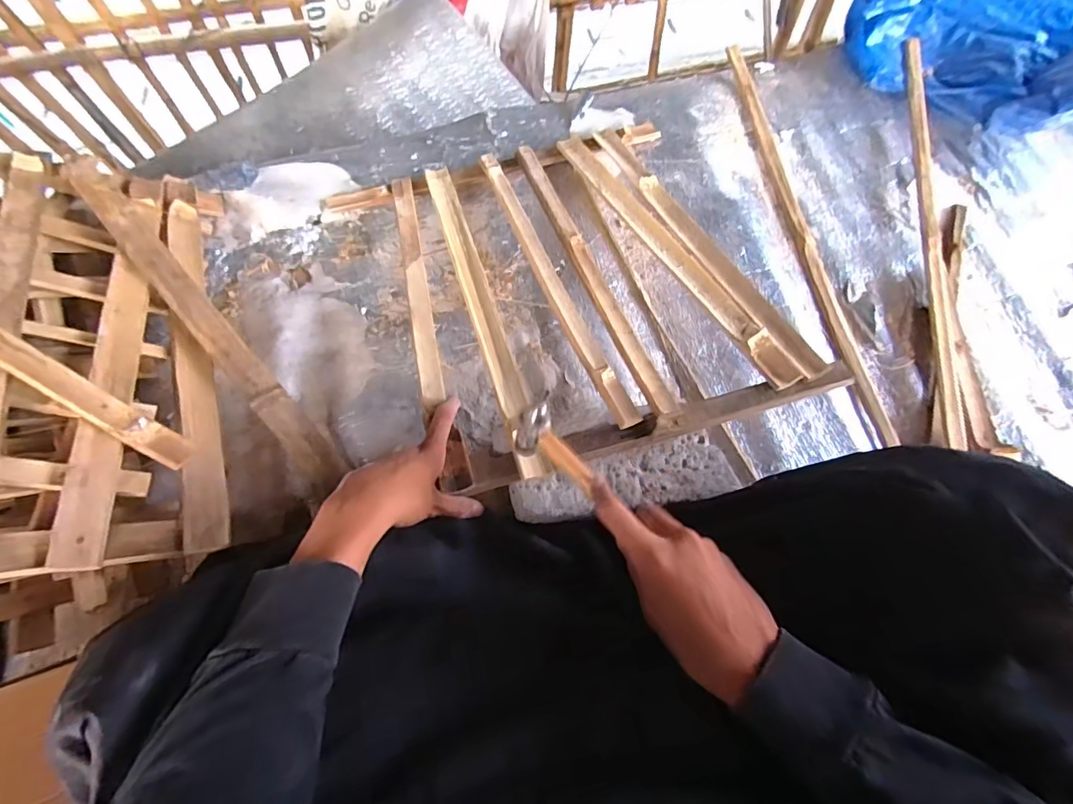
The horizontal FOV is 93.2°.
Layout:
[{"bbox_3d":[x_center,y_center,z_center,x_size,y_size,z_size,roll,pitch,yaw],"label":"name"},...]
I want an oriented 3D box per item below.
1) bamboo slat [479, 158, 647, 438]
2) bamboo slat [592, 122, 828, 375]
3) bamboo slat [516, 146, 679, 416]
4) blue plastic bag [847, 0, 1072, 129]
[{"bbox_3d":[0.009,-0.170,0.634,0.026,0.015,0.494,-18,57,-8],"label":"bamboo slat"},{"bbox_3d":[0.199,-0.223,0.656,0.034,0.014,0.508,-20,57,-9],"label":"bamboo slat"},{"bbox_3d":[0.056,-0.184,0.635,0.026,0.011,0.498,-15,56,-7],"label":"bamboo slat"},{"bbox_3d":[0.756,-0.619,0.786,0.447,0.162,0.412,26,70,9],"label":"blue plastic bag"}]

